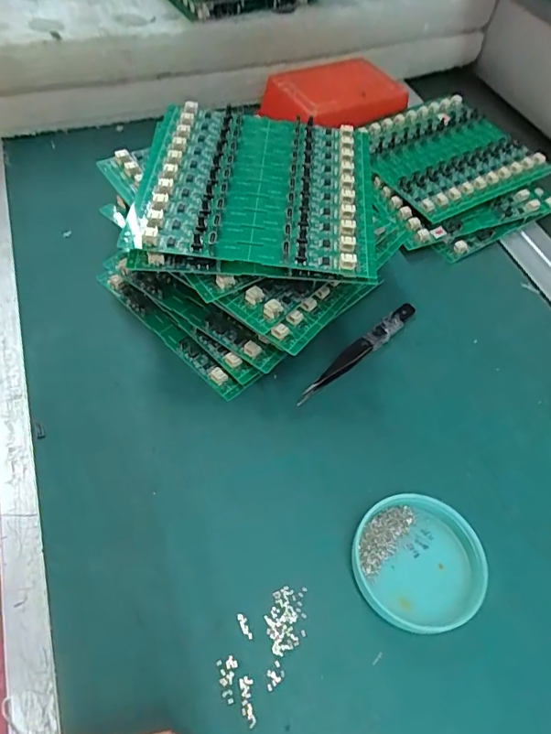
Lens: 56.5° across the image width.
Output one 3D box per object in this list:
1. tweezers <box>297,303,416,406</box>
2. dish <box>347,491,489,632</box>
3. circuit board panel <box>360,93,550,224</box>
[{"bbox_3d":[0.058,-0.012,0.340,0.012,0.010,0.116,40,60,22],"label":"tweezers"},{"bbox_3d":[0.074,0.098,0.260,0.065,0.014,0.062,3,54,-3],"label":"dish"},{"bbox_3d":[0.148,-0.187,0.450,0.137,0.013,0.126,-26,61,-19],"label":"circuit board panel"}]

